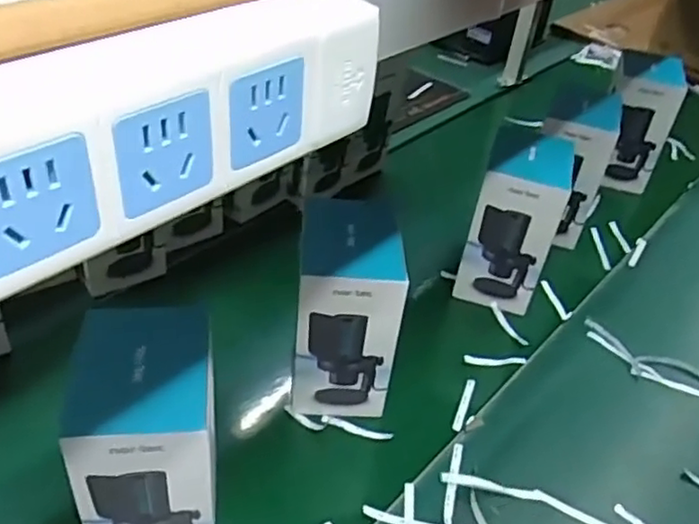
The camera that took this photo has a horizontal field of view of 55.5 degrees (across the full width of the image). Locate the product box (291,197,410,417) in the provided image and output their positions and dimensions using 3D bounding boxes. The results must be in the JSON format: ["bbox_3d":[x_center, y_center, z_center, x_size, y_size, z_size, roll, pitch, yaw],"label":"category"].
[{"bbox_3d":[-0.008,0.058,0.825,0.112,0.237,0.148,2,40,-5],"label":"product box"}]

